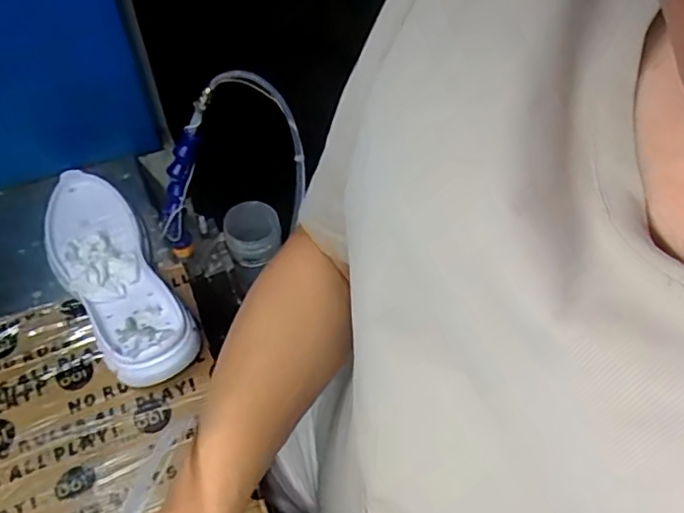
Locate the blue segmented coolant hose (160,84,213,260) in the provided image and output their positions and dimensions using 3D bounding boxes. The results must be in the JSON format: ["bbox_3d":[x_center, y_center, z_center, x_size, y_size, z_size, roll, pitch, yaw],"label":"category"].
[{"bbox_3d":[-0.164,-0.081,0.608,0.022,0.192,0.031,23,28,13],"label":"blue segmented coolant hose"}]

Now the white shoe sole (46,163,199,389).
[{"bbox_3d":[-0.243,0.014,0.609,0.096,0.054,0.278,-26,60,-20],"label":"white shoe sole"}]

